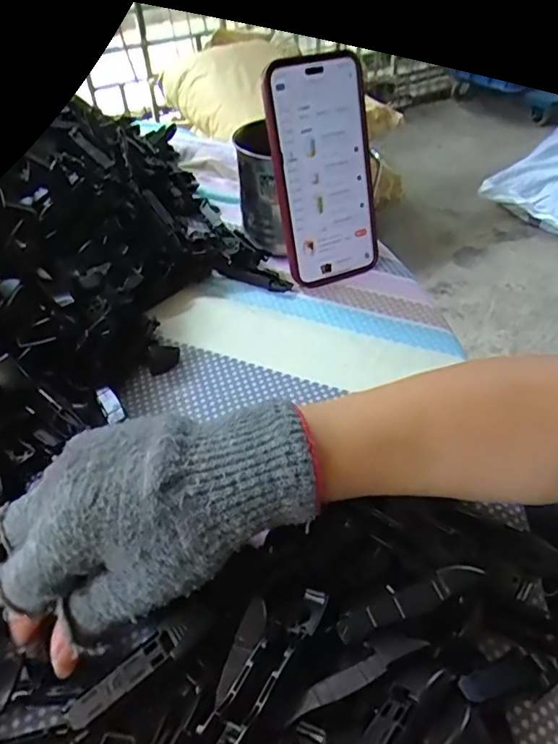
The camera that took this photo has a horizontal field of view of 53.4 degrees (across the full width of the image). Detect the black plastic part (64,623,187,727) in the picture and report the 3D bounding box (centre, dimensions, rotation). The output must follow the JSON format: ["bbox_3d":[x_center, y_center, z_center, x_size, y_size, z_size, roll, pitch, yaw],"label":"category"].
[{"bbox_3d":[-0.060,0.120,0.221,0.054,0.004,0.011,-37,53,-11],"label":"black plastic part"}]

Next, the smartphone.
[{"bbox_3d":[0.035,-0.147,0.411,0.073,0.156,0.015,-13,21,-10],"label":"smartphone"}]

